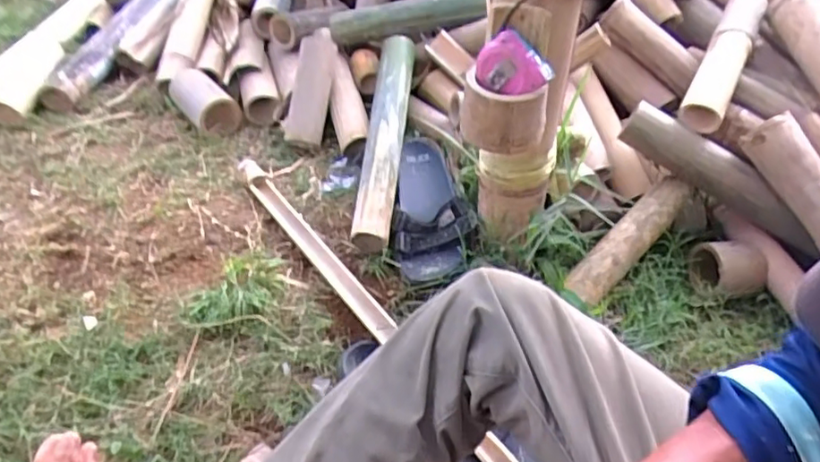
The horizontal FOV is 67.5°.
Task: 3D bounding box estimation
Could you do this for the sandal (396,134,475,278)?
[{"bbox_3d":[0.038,-0.041,0.948,0.117,0.068,0.268,-1,38,3],"label":"sandal"}]

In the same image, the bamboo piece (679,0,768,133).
[{"bbox_3d":[0.502,-0.273,0.976,0.062,0.052,0.289,22,70,28],"label":"bamboo piece"}]

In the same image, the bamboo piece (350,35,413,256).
[{"bbox_3d":[-0.039,-0.160,1.001,0.058,0.060,0.424,2,55,7],"label":"bamboo piece"}]

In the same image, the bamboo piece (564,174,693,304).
[{"bbox_3d":[0.335,0.009,0.931,0.274,0.043,0.054,-41,50,-18],"label":"bamboo piece"}]

